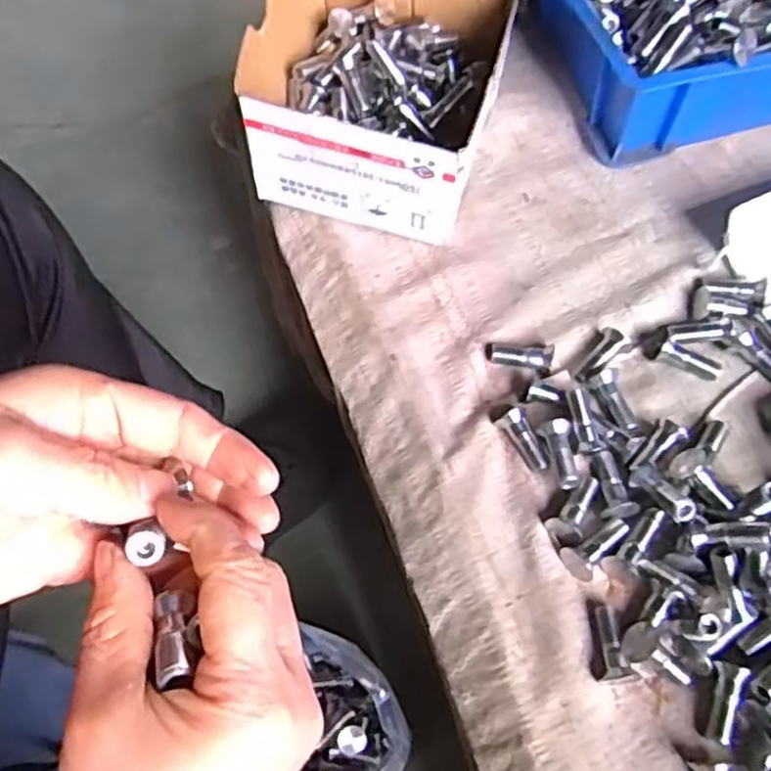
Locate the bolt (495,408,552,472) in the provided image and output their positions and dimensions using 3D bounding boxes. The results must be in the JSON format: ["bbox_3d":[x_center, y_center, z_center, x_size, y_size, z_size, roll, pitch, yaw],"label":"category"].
[{"bbox_3d":[0.074,0.030,0.407,0.017,0.014,0.034,-20,65,-8],"label":"bolt"}]

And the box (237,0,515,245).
[{"bbox_3d":[-0.004,-0.182,0.477,0.142,0.090,0.150,15,65,8],"label":"box"}]

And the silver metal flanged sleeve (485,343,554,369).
[{"bbox_3d":[0.076,-0.017,0.432,0.037,0.011,0.012,7,65,4],"label":"silver metal flanged sleeve"}]

